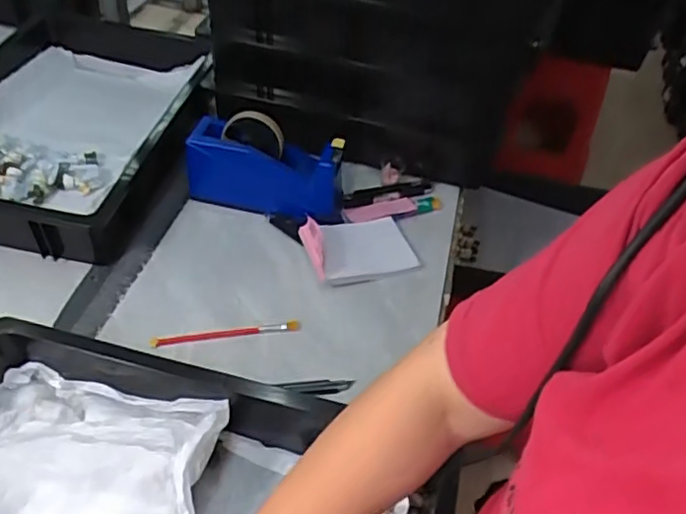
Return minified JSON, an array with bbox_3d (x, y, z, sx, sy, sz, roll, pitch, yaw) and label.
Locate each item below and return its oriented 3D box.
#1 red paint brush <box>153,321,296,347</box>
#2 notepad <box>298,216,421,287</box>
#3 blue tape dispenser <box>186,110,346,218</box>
[{"bbox_3d":[-0.131,0.086,0.692,0.162,0.011,0.013,-5,47,-12],"label":"red paint brush"},{"bbox_3d":[0.023,-0.015,0.768,0.131,0.035,0.085,-10,48,-17],"label":"notepad"},{"bbox_3d":[-0.102,-0.112,0.792,0.198,0.114,0.070,6,45,-2],"label":"blue tape dispenser"}]

